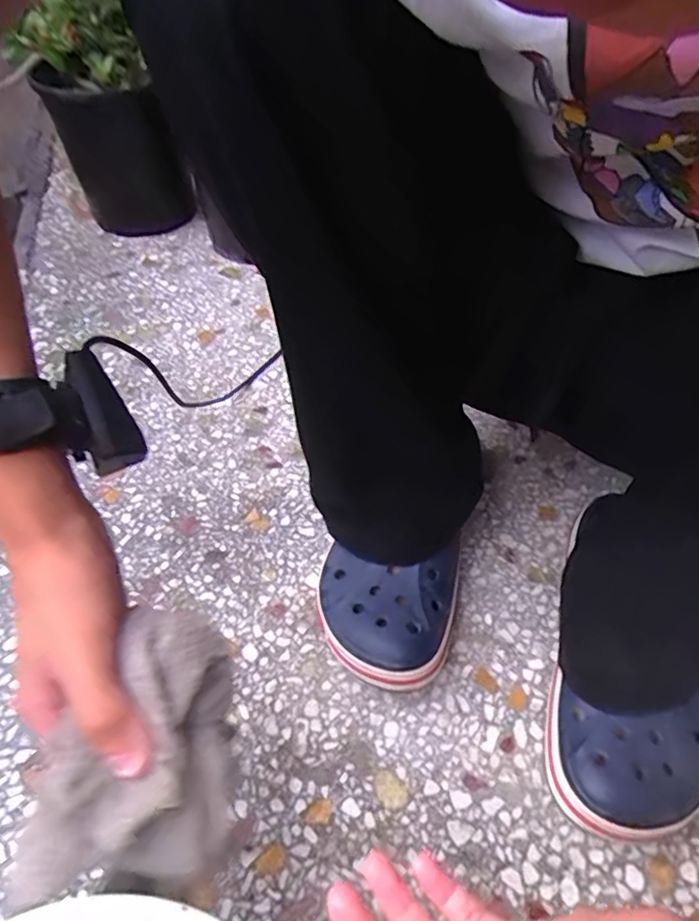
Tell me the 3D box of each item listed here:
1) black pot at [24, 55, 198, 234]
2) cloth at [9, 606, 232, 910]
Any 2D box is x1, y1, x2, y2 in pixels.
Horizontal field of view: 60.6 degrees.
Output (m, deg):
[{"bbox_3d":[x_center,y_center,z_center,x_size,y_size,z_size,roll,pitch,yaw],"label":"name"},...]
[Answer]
[{"bbox_3d":[-0.324,-0.439,0.848,0.143,0.192,0.135,1,48,-1],"label":"black pot"},{"bbox_3d":[-0.099,0.140,0.289,0.081,0.061,0.123,9,49,7],"label":"cloth"}]

